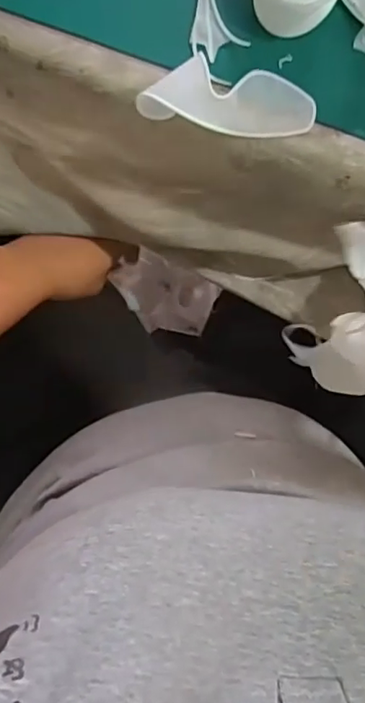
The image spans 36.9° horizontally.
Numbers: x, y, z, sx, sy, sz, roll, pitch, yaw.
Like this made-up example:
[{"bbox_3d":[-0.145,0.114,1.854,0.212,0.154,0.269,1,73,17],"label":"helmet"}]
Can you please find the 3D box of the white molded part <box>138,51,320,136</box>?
[{"bbox_3d":[0.029,-0.155,0.339,0.108,0.019,0.047,2,85,-4],"label":"white molded part"}]

